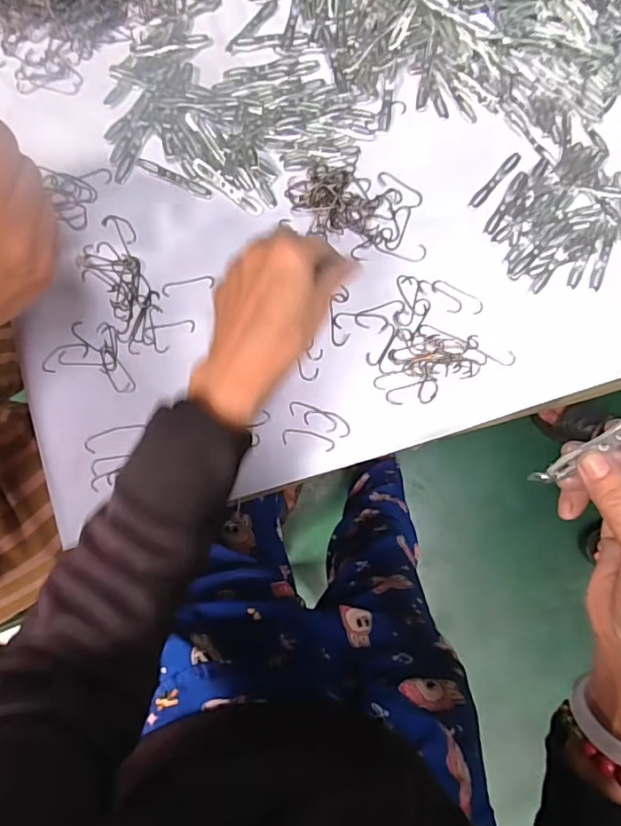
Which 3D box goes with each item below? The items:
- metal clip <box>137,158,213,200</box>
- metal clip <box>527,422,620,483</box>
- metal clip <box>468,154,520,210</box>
[{"bbox_3d":[-0.116,-0.202,0.447,0.069,0.004,0.011,26,81,1],"label":"metal clip"},{"bbox_3d":[0.134,0.013,0.238,0.010,0.079,0.004,45,41,3],"label":"metal clip"},{"bbox_3d":[0.164,-0.206,0.461,0.010,0.004,0.069,41,82,3],"label":"metal clip"}]

